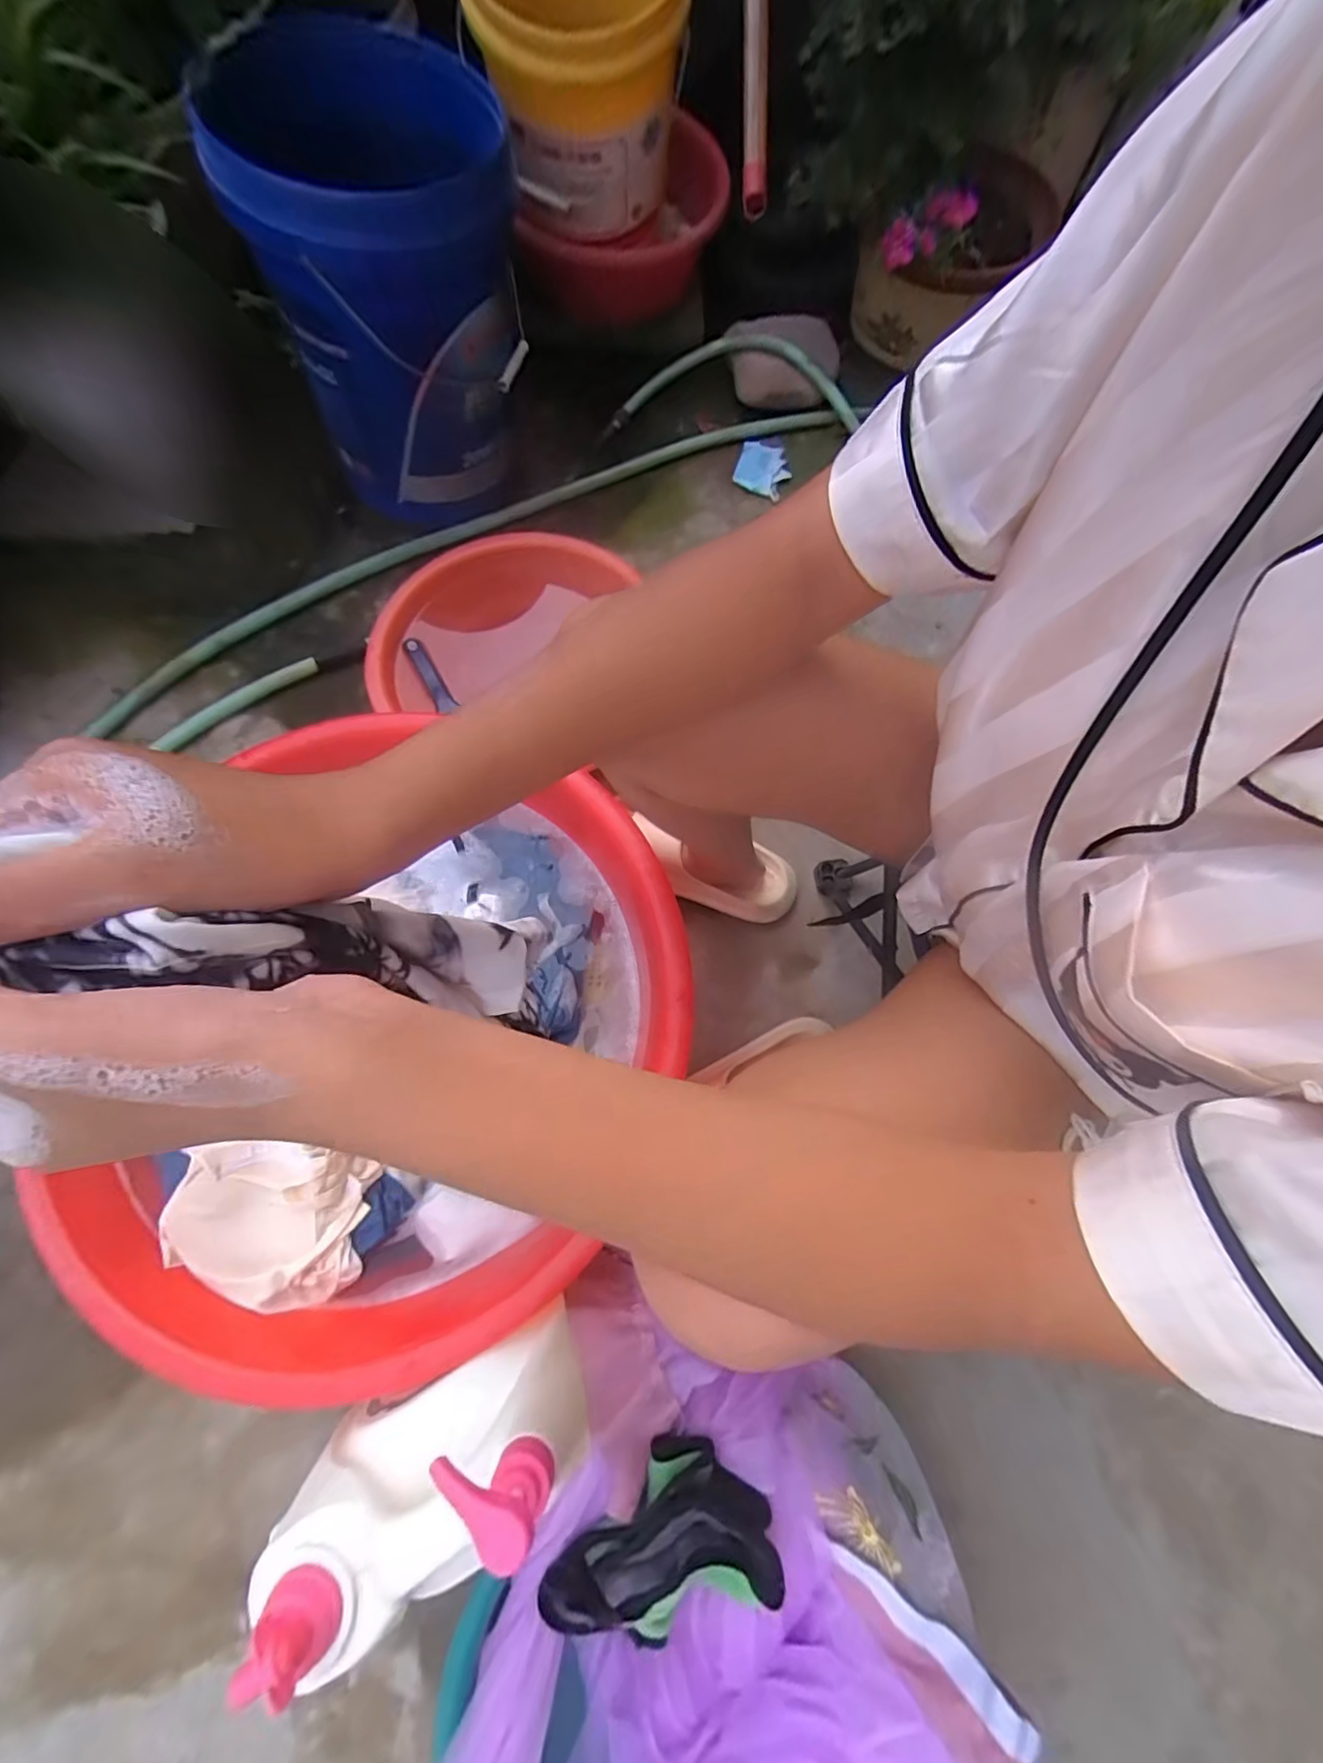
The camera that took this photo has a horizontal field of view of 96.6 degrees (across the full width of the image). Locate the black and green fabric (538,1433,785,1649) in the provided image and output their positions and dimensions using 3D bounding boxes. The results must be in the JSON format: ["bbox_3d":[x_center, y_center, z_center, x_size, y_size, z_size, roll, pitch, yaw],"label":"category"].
[{"bbox_3d":[-0.018,0.497,0.426,0.192,0.050,0.104,-37,77,10],"label":"black and green fabric"}]

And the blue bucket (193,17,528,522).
[{"bbox_3d":[-0.327,-0.732,0.763,0.287,0.365,0.320,-10,74,-9],"label":"blue bucket"}]

